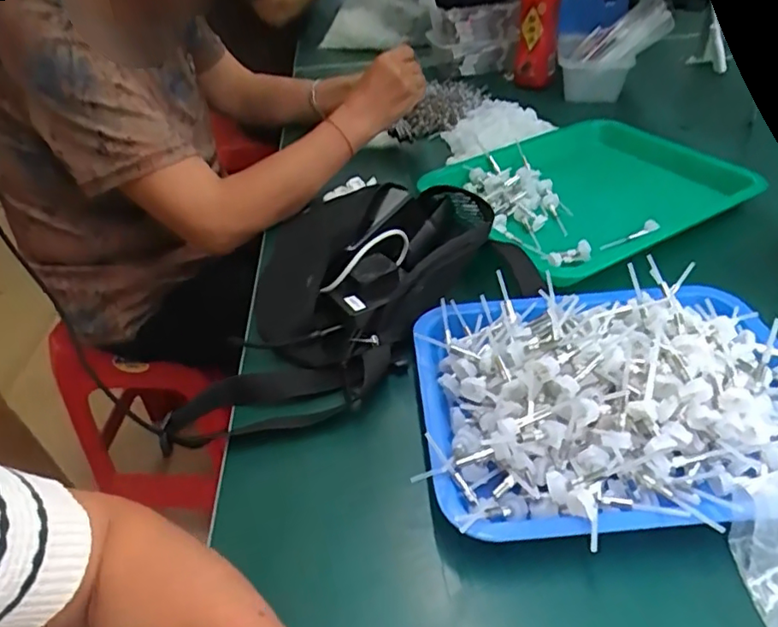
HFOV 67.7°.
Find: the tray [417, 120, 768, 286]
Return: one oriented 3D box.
[{"bbox_3d":[0.238,-0.148,0.687,0.344,0.032,0.258,-23,43,-20],"label":"tray"}]

